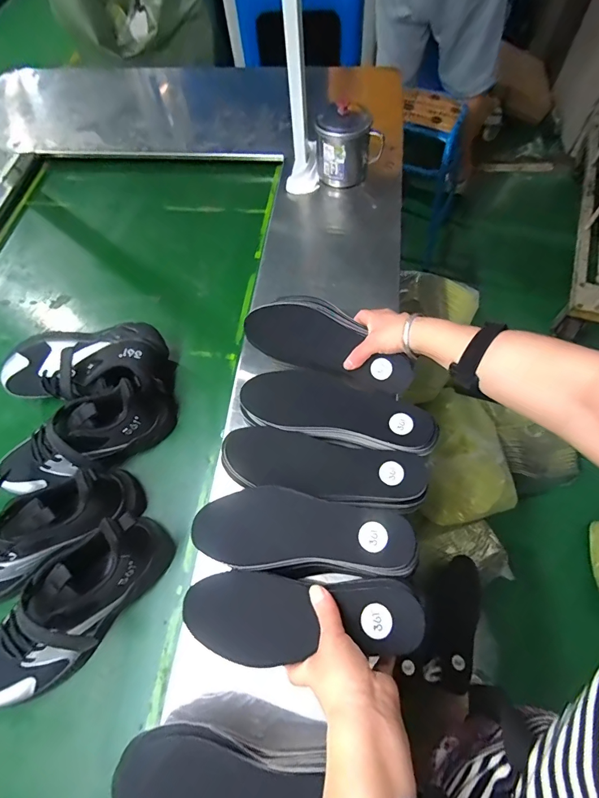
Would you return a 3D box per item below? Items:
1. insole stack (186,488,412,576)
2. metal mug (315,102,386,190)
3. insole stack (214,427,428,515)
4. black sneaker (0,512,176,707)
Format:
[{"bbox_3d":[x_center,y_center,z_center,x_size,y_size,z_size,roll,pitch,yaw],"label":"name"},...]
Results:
[{"bbox_3d":[0.004,0.133,0.383,0.213,0.019,0.071,4,66,6],"label":"insole stack"},{"bbox_3d":[0.077,-0.454,0.690,0.104,0.113,0.094,-33,67,-11],"label":"metal mug"},{"bbox_3d":[0.025,0.080,0.457,0.235,0.020,0.071,9,66,6],"label":"insole stack"},{"bbox_3d":[-0.257,0.243,0.431,0.095,0.111,0.247,36,73,18],"label":"black sneaker"}]

